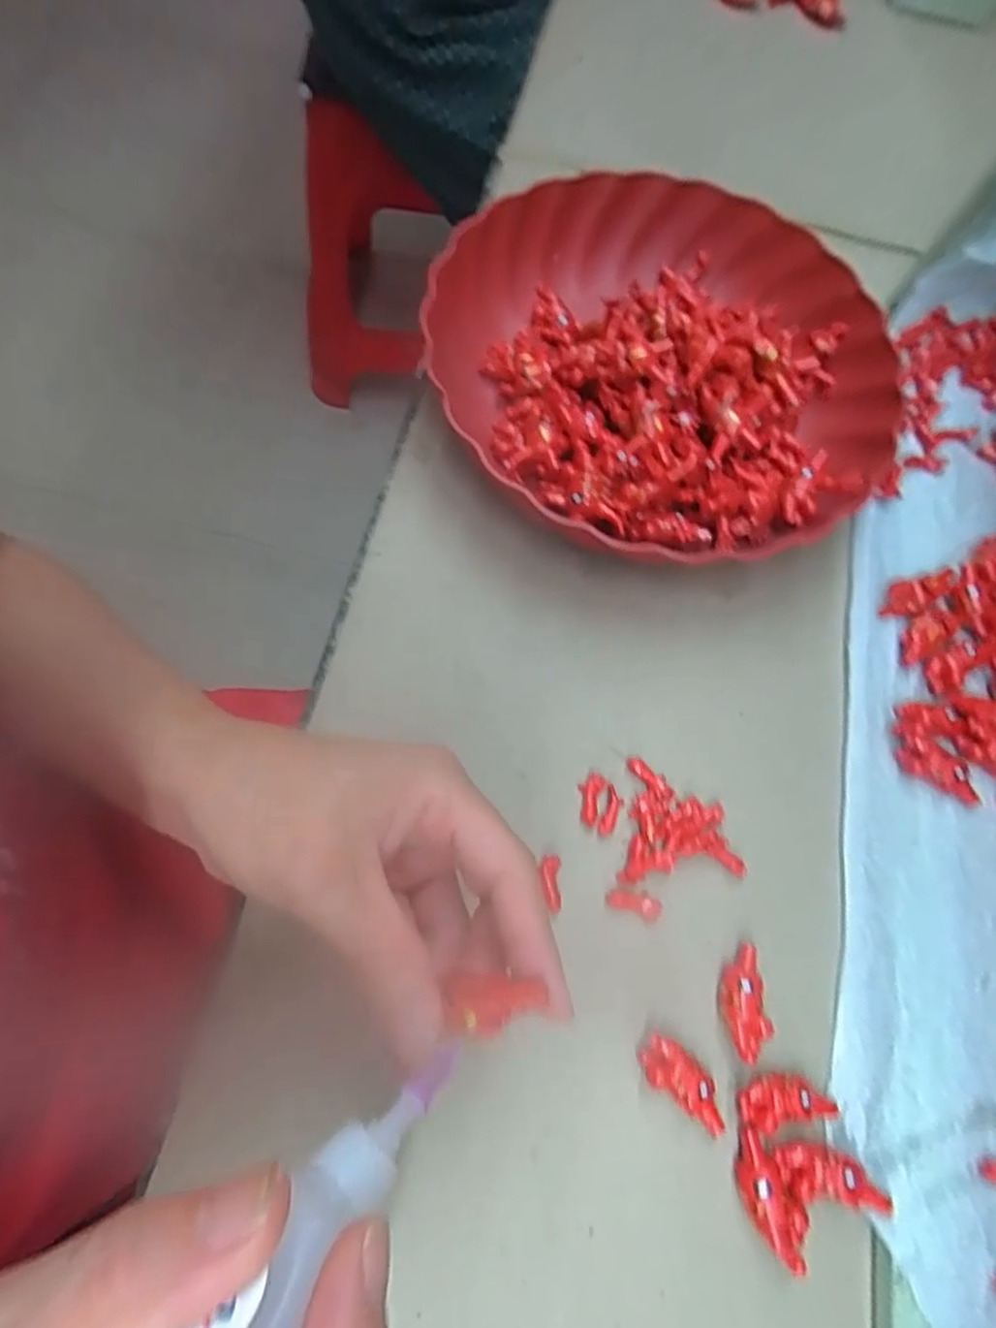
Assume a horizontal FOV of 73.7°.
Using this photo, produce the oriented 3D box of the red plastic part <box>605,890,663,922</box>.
[{"bbox_3d":[0.059,0.103,0.287,0.025,0.004,0.011,19,70,5],"label":"red plastic part"}]

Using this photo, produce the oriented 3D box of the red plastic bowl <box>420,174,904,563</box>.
[{"bbox_3d":[0.088,-0.161,0.353,0.215,0.053,0.236,-34,74,-13],"label":"red plastic bowl"}]

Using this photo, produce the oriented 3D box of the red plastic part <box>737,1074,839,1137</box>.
[{"bbox_3d":[0.114,0.173,0.260,0.041,0.010,0.020,8,69,-13],"label":"red plastic part"}]

